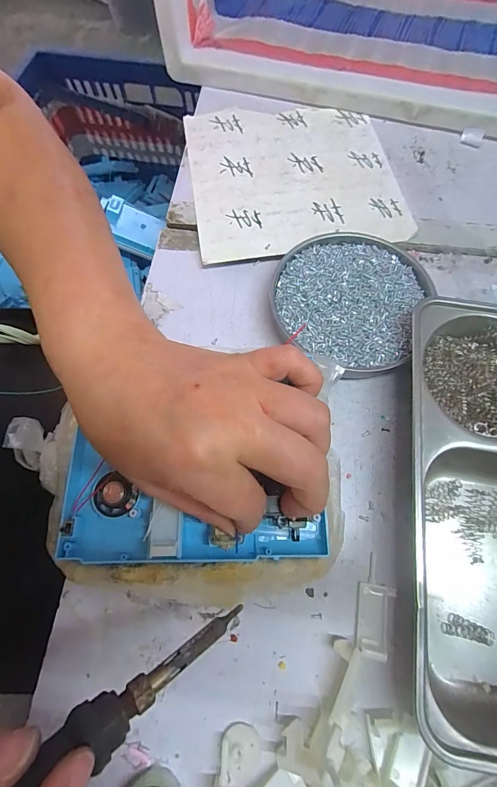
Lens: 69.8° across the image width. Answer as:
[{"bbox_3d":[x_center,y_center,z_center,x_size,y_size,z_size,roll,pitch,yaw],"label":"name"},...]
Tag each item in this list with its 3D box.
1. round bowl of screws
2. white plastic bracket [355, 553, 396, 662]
[{"bbox_3d":[0.084,-0.082,0.312,0.122,0.021,0.125,-1,70,3],"label":"round bowl of screws"},{"bbox_3d":[0.083,0.138,0.232,0.024,0.015,0.057,12,59,7],"label":"white plastic bracket"}]

